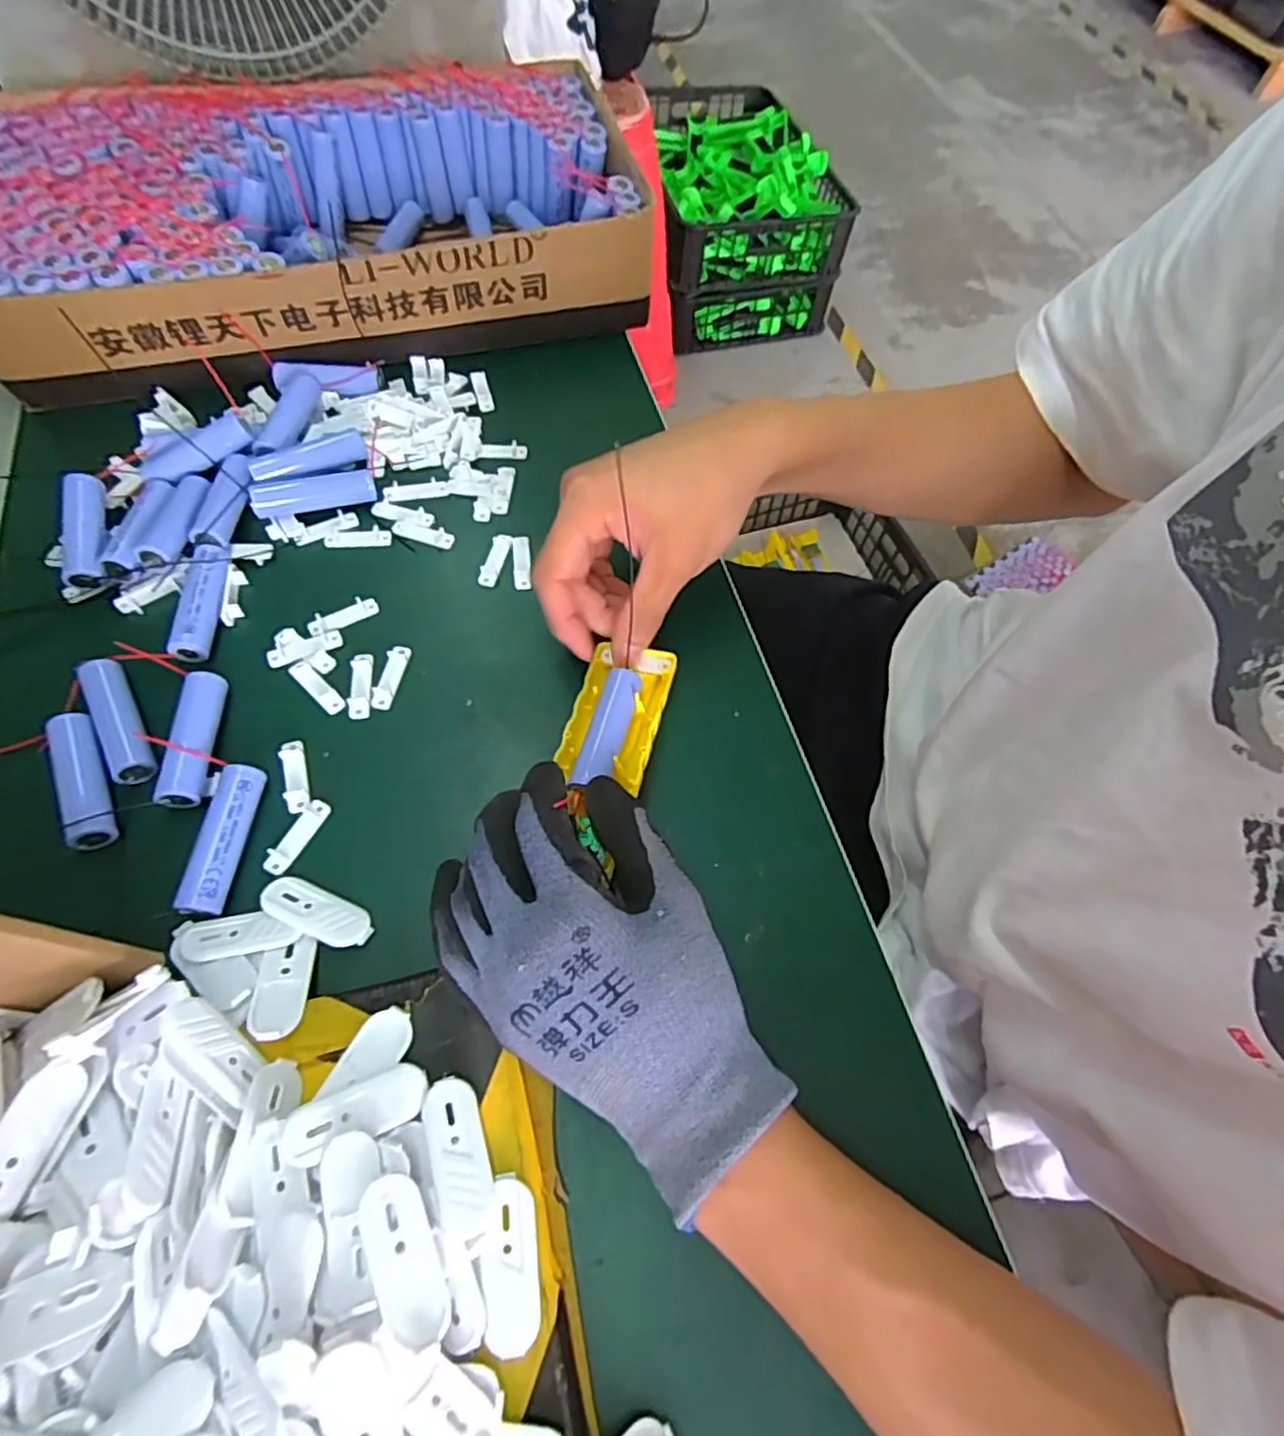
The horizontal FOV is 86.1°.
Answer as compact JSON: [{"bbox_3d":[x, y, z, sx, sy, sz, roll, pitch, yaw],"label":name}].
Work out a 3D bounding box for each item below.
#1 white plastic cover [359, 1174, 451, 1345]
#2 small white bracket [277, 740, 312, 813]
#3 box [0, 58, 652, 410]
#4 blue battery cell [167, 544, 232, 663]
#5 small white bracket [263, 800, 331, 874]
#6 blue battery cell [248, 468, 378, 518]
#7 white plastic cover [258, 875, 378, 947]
[{"bbox_3d":[-0.077,0.174,0.221,0.018,0.005,0.047,-25,66,-14],"label":"white plastic cover"},{"bbox_3d":[-0.165,0.027,0.326,0.011,0.004,0.036,-15,64,-10],"label":"small white bracket"},{"bbox_3d":[-0.224,-0.340,0.473,0.414,0.083,0.219,-15,64,-10],"label":"box"},{"bbox_3d":[-0.233,-0.062,0.364,0.017,0.016,0.066,-3,62,-4],"label":"blue battery cell"},{"bbox_3d":[-0.158,0.054,0.315,0.011,0.004,0.037,23,64,10],"label":"small white bracket"},{"bbox_3d":[-0.189,-0.131,0.398,0.065,0.021,0.018,-21,65,-13],"label":"blue battery cell"},{"bbox_3d":[-0.141,0.084,0.296,0.050,0.004,0.019,21,63,9],"label":"white plastic cover"}]

